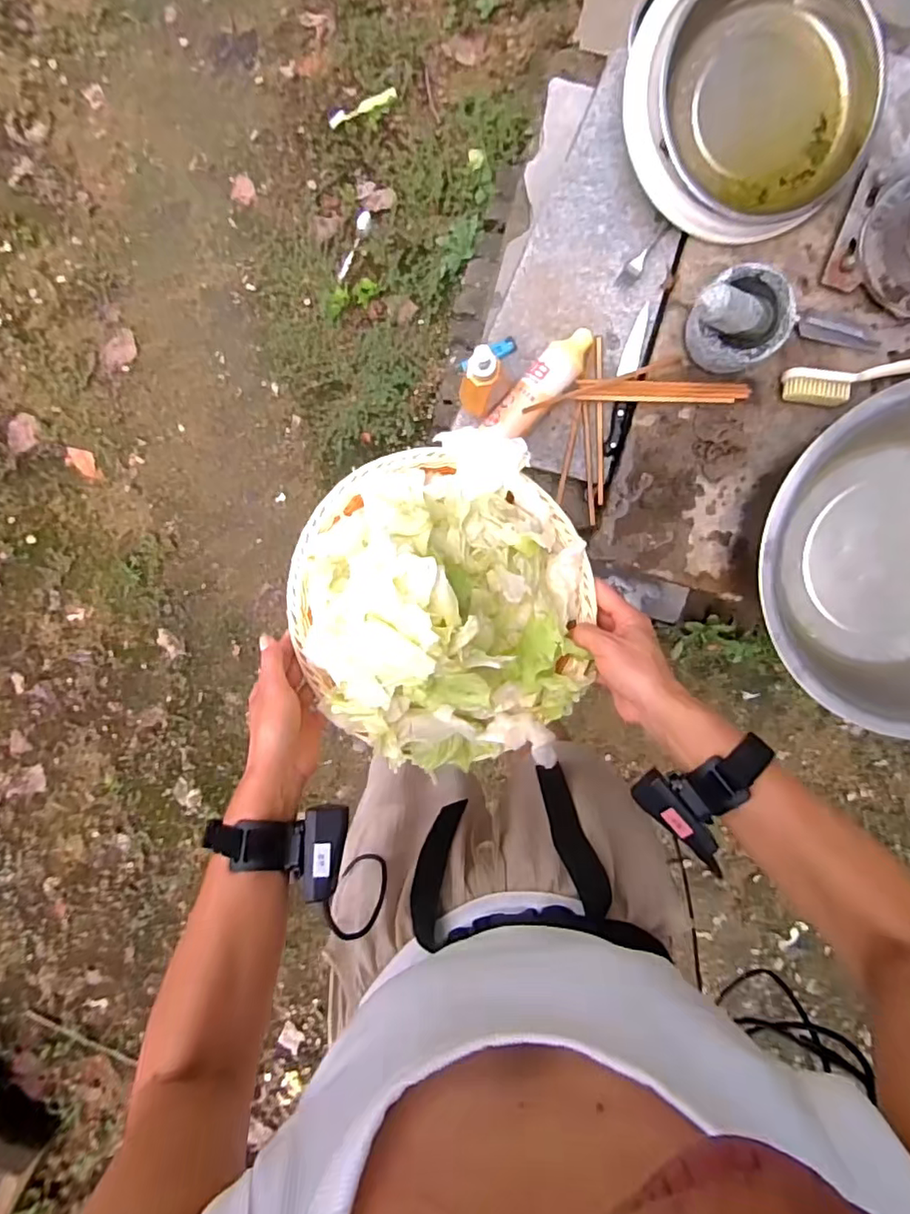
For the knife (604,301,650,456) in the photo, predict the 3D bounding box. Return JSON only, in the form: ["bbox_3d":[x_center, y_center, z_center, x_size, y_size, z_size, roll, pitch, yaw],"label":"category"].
[{"bbox_3d":[0.249,-0.325,0.809,0.030,0.015,0.209,9,98,2],"label":"knife"}]

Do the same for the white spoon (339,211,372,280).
[{"bbox_3d":[-0.241,-0.873,1.366,0.034,0.018,0.162,22,98,3],"label":"white spoon"}]

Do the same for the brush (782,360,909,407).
[{"bbox_3d":[0.557,-0.301,0.752,0.218,0.036,0.054,-4,97,4],"label":"brush"}]

